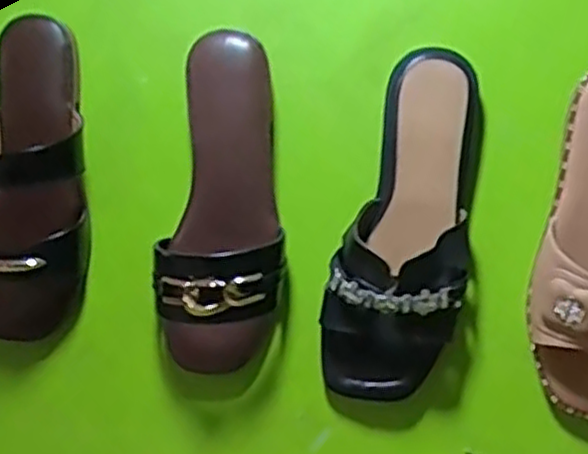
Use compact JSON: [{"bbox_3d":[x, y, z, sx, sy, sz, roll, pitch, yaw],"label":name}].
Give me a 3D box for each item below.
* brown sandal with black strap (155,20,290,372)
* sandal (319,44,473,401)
[{"bbox_3d":[-0.048,-0.013,0.536,0.090,0.233,0.059,7,0,-3],"label":"brown sandal with black strap"},{"bbox_3d":[0.078,0.002,0.527,0.098,0.237,0.047,7,0,-1],"label":"sandal"}]

